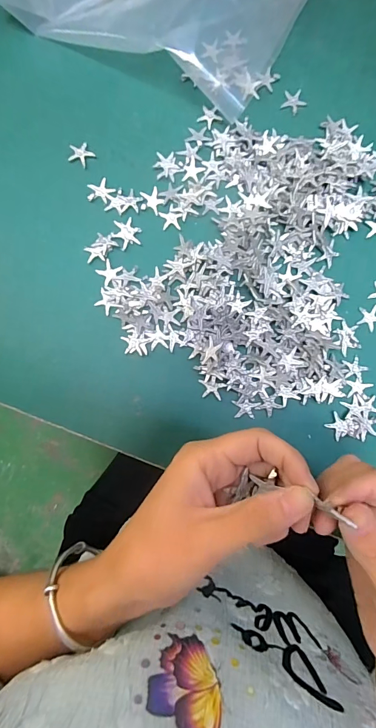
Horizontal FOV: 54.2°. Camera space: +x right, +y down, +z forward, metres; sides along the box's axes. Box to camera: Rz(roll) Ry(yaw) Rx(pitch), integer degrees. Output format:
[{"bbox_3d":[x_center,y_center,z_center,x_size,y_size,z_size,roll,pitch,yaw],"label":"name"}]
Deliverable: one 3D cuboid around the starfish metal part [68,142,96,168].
[{"bbox_3d":[-0.099,-0.192,0.336,0.023,0.004,0.021,0,86,-1],"label":"starfish metal part"}]

